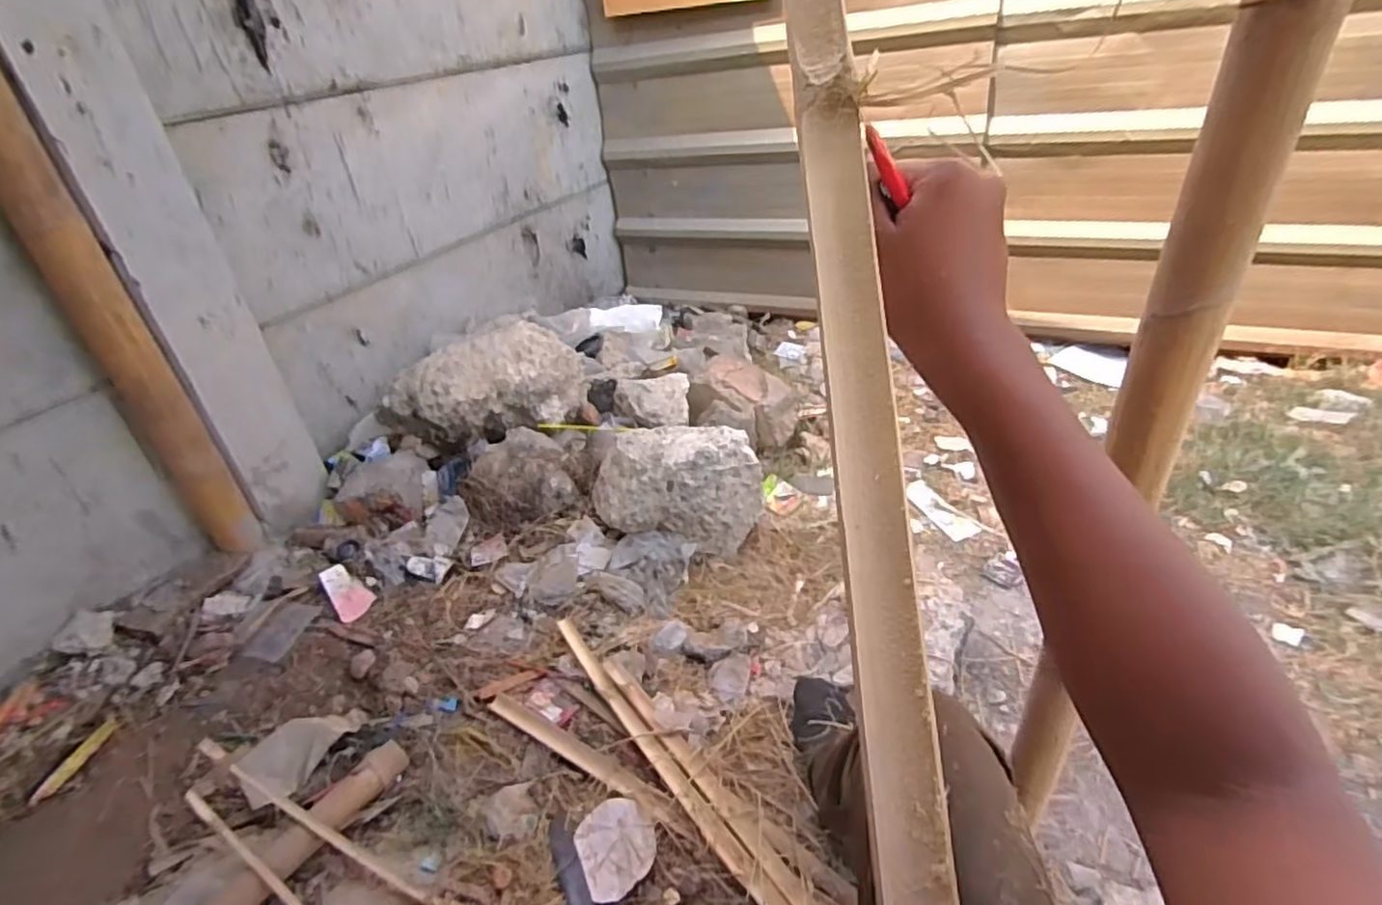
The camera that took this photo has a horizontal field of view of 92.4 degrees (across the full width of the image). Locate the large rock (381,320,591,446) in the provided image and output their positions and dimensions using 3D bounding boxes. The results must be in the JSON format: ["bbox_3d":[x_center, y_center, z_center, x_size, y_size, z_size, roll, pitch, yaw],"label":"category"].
[{"bbox_3d":[-0.485,-0.153,1.570,0.464,0.166,0.246,-21,36,-21],"label":"large rock"}]

